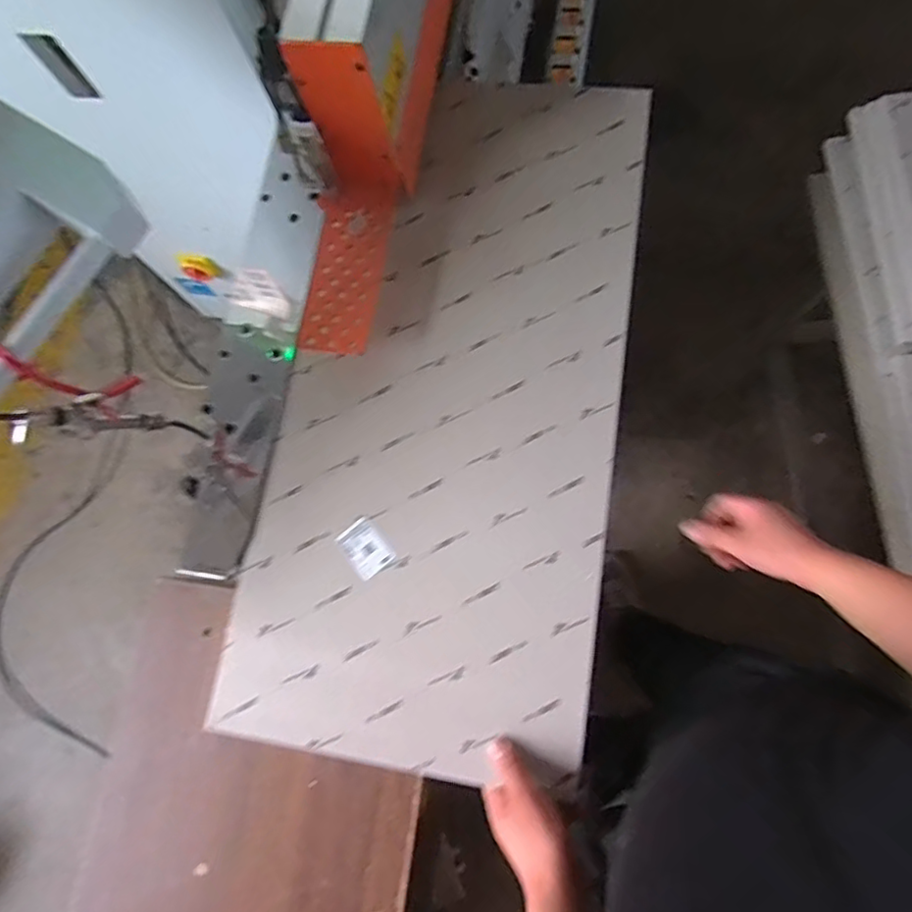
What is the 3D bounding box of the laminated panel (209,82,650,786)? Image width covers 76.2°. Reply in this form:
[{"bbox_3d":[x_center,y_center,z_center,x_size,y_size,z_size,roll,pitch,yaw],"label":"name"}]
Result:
[{"bbox_3d":[-0.007,-0.085,0.693,0.381,0.026,0.827,7,78,8],"label":"laminated panel"}]

